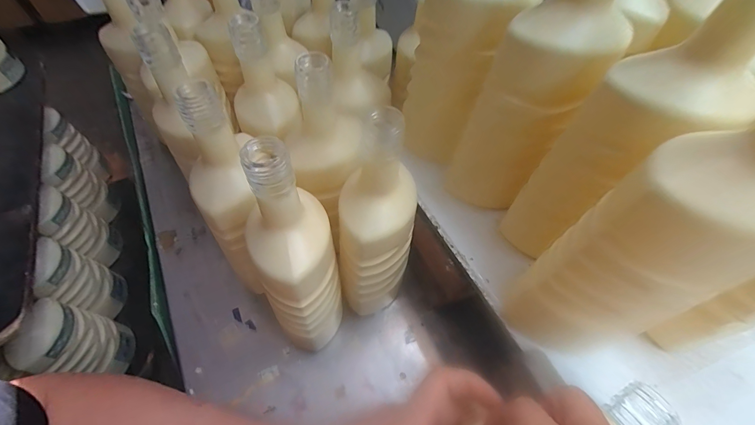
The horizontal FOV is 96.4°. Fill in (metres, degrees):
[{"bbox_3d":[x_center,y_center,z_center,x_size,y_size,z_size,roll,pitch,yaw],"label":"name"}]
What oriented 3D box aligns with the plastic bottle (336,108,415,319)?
[{"bbox_3d":[-0.001,0.043,0.346,0.064,0.213,0.075,11,57,8],"label":"plastic bottle"}]

